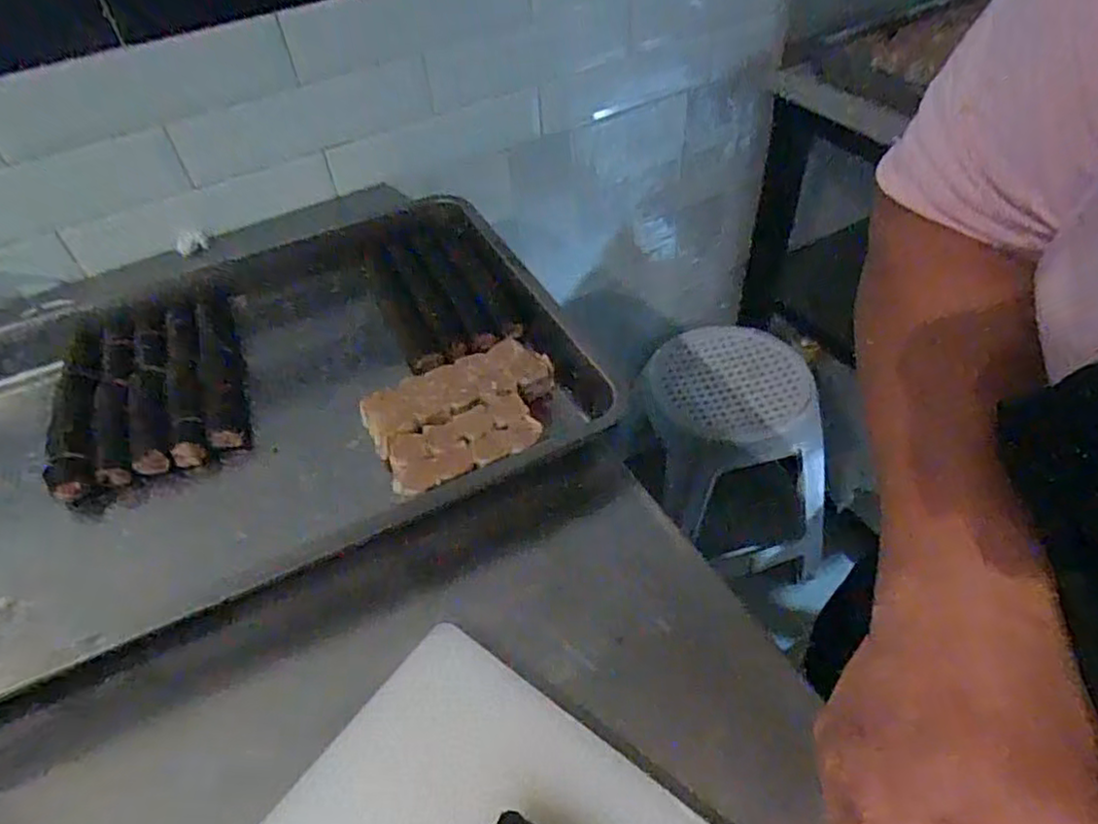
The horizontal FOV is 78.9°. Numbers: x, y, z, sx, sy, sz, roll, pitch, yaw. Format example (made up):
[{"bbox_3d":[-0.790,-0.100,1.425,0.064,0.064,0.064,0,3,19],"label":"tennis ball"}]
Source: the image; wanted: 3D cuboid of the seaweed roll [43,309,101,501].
[{"bbox_3d":[-0.410,-0.011,0.589,0.040,0.032,0.210,-17,47,-10],"label":"seaweed roll"}]

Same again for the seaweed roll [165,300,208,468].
[{"bbox_3d":[-0.332,-0.033,0.610,0.032,0.034,0.206,-19,47,-11],"label":"seaweed roll"}]

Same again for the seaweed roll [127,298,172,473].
[{"bbox_3d":[-0.366,-0.030,0.613,0.036,0.027,0.229,-21,48,-13],"label":"seaweed roll"}]

